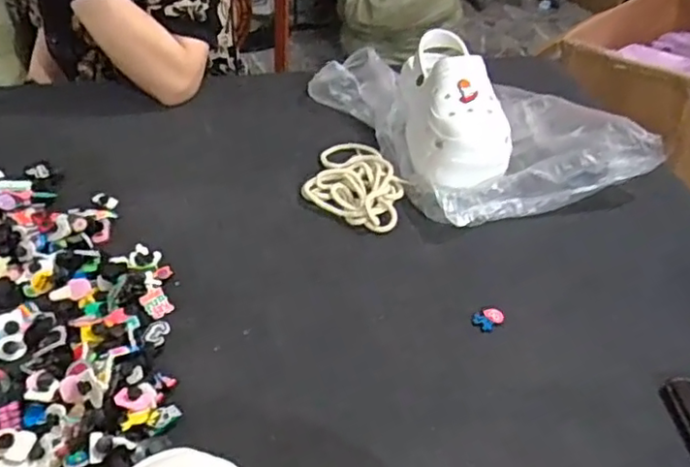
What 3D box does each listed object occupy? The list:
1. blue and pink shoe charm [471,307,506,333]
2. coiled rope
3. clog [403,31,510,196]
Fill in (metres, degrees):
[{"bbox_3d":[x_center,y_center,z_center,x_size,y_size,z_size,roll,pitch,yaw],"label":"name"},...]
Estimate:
[{"bbox_3d":[0.130,0.077,0.562,0.027,0.006,0.022,-25,47,-28],"label":"blue and pink shoe charm"},{"bbox_3d":[0.013,-0.063,0.714,0.107,0.018,0.162,8,41,7],"label":"coiled rope"},{"bbox_3d":[0.129,-0.143,0.741,0.106,0.106,0.247,-1,41,-3],"label":"clog"}]

